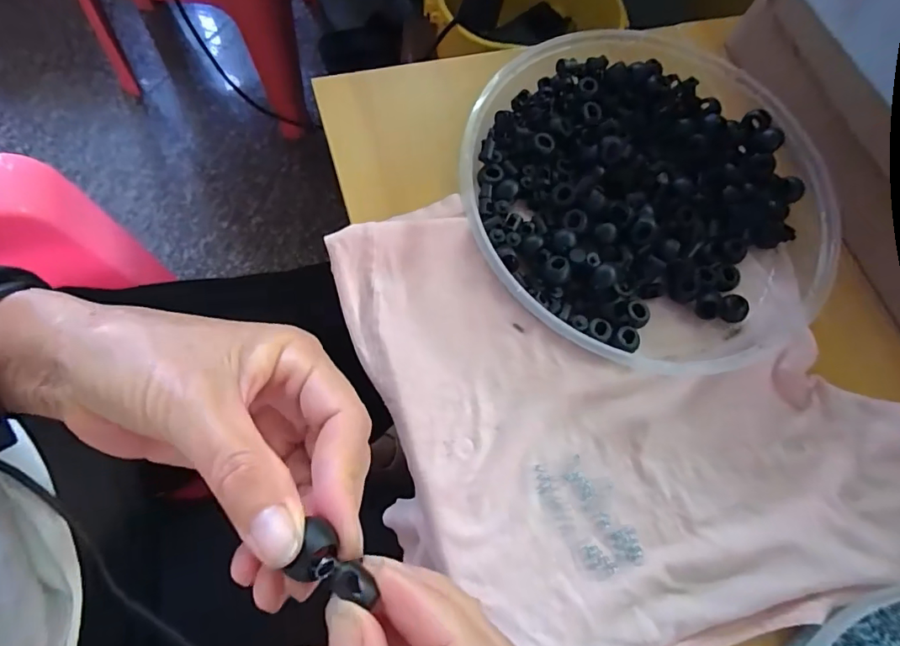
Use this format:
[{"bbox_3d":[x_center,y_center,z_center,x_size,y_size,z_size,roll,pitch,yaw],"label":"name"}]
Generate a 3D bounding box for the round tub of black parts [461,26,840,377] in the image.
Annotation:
[{"bbox_3d":[0.133,-0.085,0.311,0.237,0.037,0.227,2,73,-8],"label":"round tub of black parts"}]

